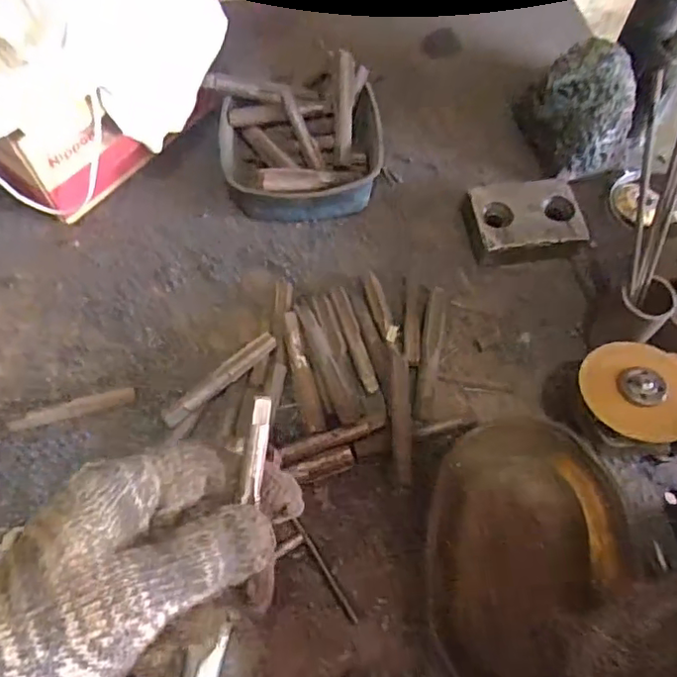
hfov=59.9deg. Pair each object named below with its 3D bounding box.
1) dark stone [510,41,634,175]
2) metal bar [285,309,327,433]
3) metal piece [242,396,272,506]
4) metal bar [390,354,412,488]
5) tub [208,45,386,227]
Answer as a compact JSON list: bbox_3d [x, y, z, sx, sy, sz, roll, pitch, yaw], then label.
[{"bbox_3d":[0.231,-0.218,0.564,0.078,0.094,0.093,-16,64,-10],"label":"dark stone"},{"bbox_3d":[-0.030,0.028,0.499,0.014,0.013,0.106,-12,64,-8],"label":"metal bar"},{"bbox_3d":[-0.037,0.051,0.275,0.009,0.004,0.048,5,92,2],"label":"metal piece"},{"bbox_3d":[0.050,0.064,0.472,0.017,0.010,0.105,2,63,-1],"label":"metal bar"},{"bbox_3d":[-0.037,-0.183,0.569,0.156,0.077,0.136,-6,63,-5],"label":"tub"}]

